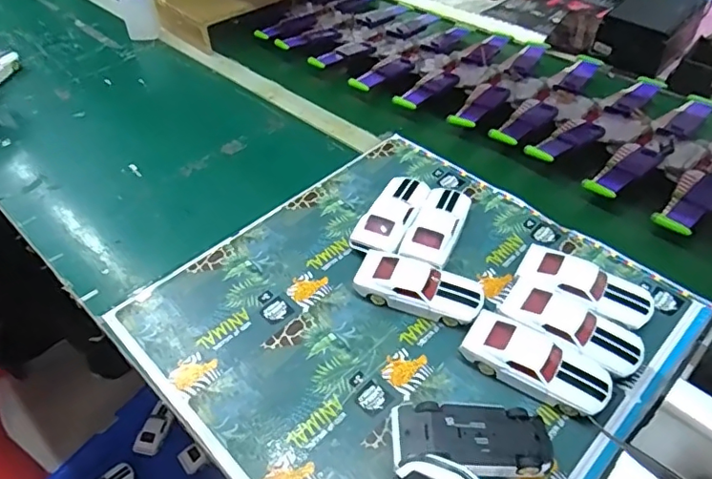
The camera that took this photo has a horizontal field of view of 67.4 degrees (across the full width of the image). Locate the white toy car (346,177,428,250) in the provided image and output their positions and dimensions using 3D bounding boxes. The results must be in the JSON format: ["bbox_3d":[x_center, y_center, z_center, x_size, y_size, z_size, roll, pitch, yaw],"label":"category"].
[{"bbox_3d":[0.044,-0.028,0.633,0.055,0.034,0.132,18,49,18],"label":"white toy car"}]

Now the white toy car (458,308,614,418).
[{"bbox_3d":[0.163,0.114,0.487,0.127,0.033,0.052,25,52,24],"label":"white toy car"}]

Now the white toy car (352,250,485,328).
[{"bbox_3d":[0.065,0.051,0.553,0.127,0.033,0.052,14,48,15],"label":"white toy car"}]

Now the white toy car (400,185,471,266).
[{"bbox_3d":[0.096,-0.015,0.619,0.052,0.032,0.134,16,49,17],"label":"white toy car"}]

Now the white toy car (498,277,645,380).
[{"bbox_3d":[0.204,0.087,0.511,0.128,0.035,0.056,25,52,24],"label":"white toy car"}]

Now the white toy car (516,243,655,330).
[{"bbox_3d":[0.233,0.050,0.547,0.131,0.036,0.061,23,51,22],"label":"white toy car"}]

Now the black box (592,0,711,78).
[{"bbox_3d":[0.485,-0.344,0.876,0.133,0.090,0.136,34,56,30],"label":"black box"}]

